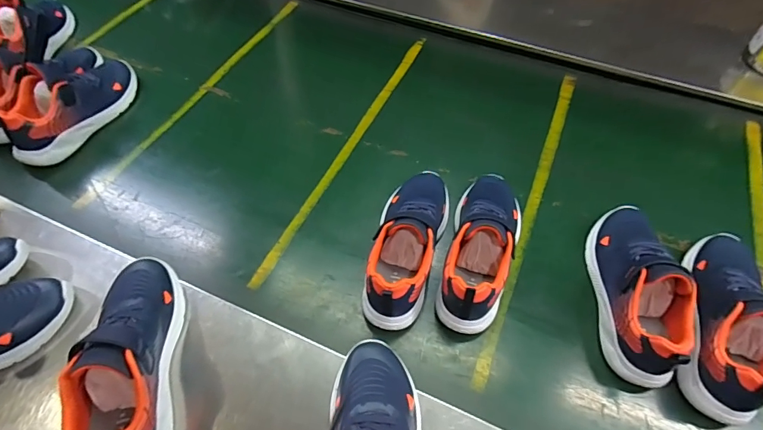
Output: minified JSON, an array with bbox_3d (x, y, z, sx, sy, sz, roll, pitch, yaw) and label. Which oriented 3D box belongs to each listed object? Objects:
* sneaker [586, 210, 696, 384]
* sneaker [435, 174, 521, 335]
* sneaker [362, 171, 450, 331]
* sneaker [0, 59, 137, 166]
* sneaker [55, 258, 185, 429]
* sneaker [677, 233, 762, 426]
[{"bbox_3d":[0.355,0.090,0.582,0.089,0.103,0.268,4,56,2],"label":"sneaker"},{"bbox_3d":[0.153,0.035,0.617,0.105,0.108,0.272,17,57,11],"label":"sneaker"},{"bbox_3d":[0.040,0.029,0.620,0.104,0.103,0.270,13,56,8],"label":"sneaker"},{"bbox_3d":[-0.574,-0.216,0.769,0.111,0.109,0.273,17,57,11],"label":"sneaker"},{"bbox_3d":[-0.290,0.160,0.476,0.081,0.096,0.260,-11,56,-8],"label":"sneaker"},{"bbox_3d":[0.467,0.131,0.553,0.095,0.107,0.269,21,58,13],"label":"sneaker"}]

